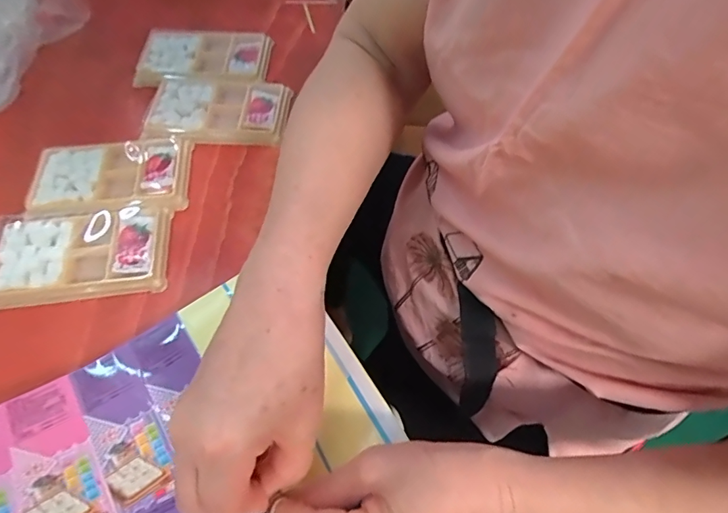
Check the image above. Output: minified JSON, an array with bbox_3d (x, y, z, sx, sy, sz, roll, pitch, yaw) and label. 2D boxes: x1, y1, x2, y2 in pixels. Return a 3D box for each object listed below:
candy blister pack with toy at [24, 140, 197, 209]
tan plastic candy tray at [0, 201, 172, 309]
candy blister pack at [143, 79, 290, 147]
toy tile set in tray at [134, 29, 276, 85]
[{"bbox_3d":[-0.225,-0.073,0.409,0.131,0.014,0.074,-3,59,-2],"label":"candy blister pack with toy"},{"bbox_3d":[-0.231,-0.006,0.368,0.134,0.016,0.081,-6,59,-4],"label":"tan plastic candy tray"},{"bbox_3d":[-0.142,-0.146,0.452,0.130,0.015,0.086,-1,59,-1],"label":"candy blister pack"},{"bbox_3d":[-0.172,-0.218,0.495,0.133,0.021,0.073,4,59,2],"label":"toy tile set in tray"}]

